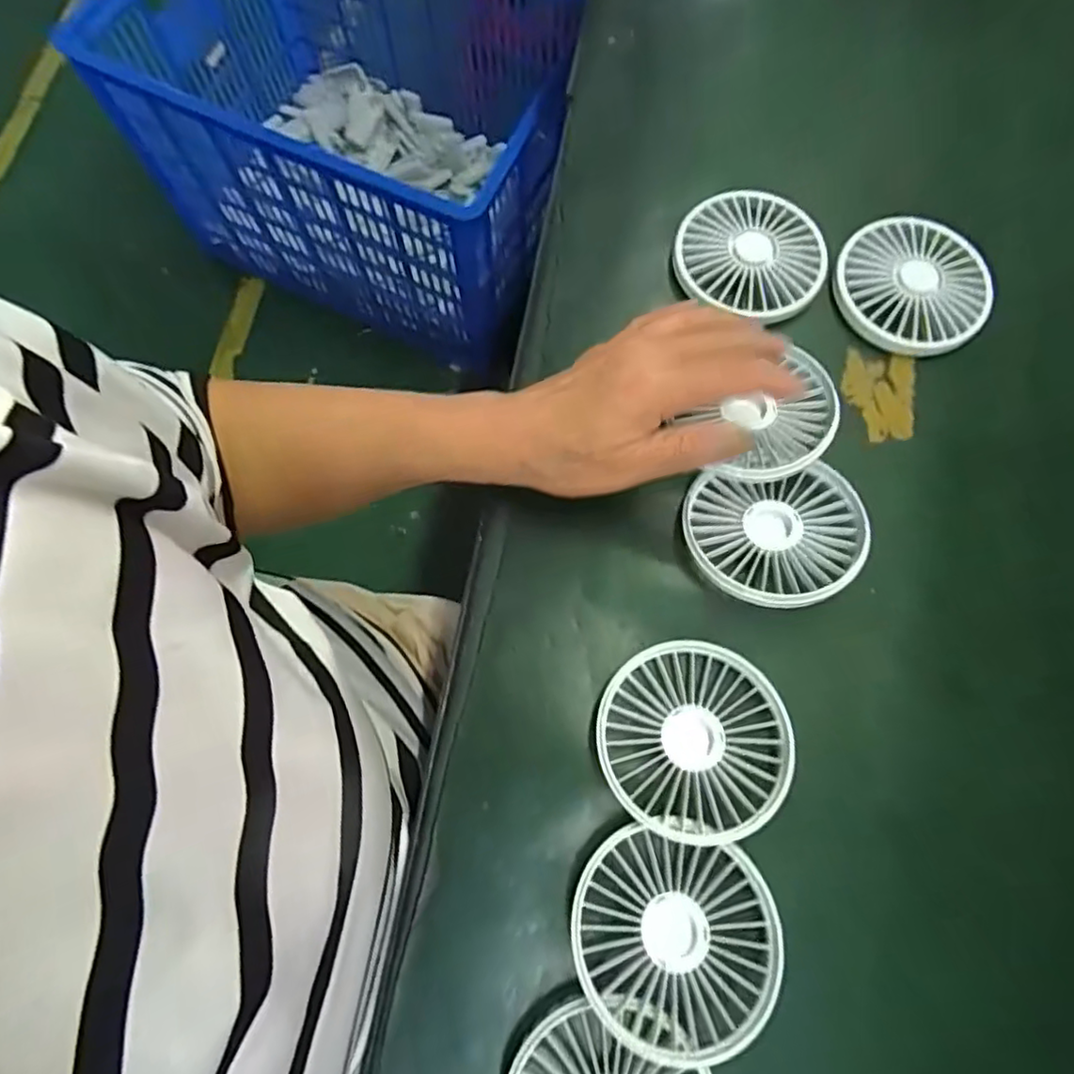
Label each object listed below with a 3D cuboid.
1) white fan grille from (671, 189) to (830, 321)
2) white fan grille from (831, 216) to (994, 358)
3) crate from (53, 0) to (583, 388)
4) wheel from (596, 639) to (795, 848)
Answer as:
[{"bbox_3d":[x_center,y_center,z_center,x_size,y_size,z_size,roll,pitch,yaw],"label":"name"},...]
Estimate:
[{"bbox_3d":[0.129,-0.171,0.378,0.086,0.012,0.084,0,75,-1],"label":"white fan grille"},{"bbox_3d":[0.222,-0.149,0.374,0.087,0.014,0.087,0,75,-1],"label":"white fan grille"},{"bbox_3d":[-0.295,-0.713,1.090,0.662,0.374,0.471,20,75,5],"label":"crate"},{"bbox_3d":[0.074,0.095,0.299,0.087,0.025,0.085,0,75,-1],"label":"wheel"}]

